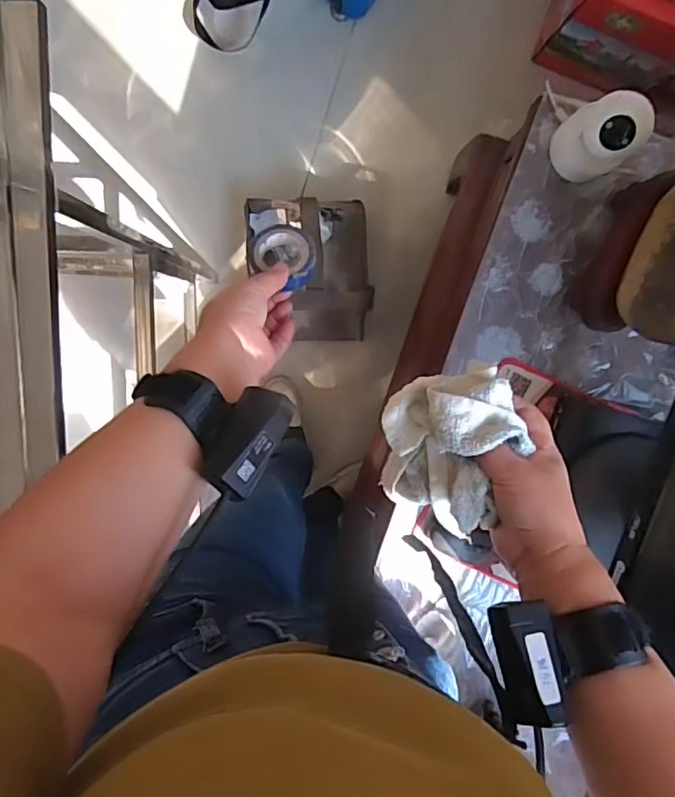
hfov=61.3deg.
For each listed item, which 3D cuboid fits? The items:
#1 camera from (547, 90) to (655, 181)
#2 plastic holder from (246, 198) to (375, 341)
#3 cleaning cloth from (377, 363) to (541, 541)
[{"bbox_3d":[0.316,-0.316,0.691,0.068,0.121,0.083,-37,98,3],"label":"camera"},{"bbox_3d":[-0.056,-0.244,1.081,0.227,0.165,0.273,0,98,-2],"label":"plastic holder"},{"bbox_3d":[0.087,0.036,0.446,0.094,0.099,0.116,-5,98,-1],"label":"cleaning cloth"}]

